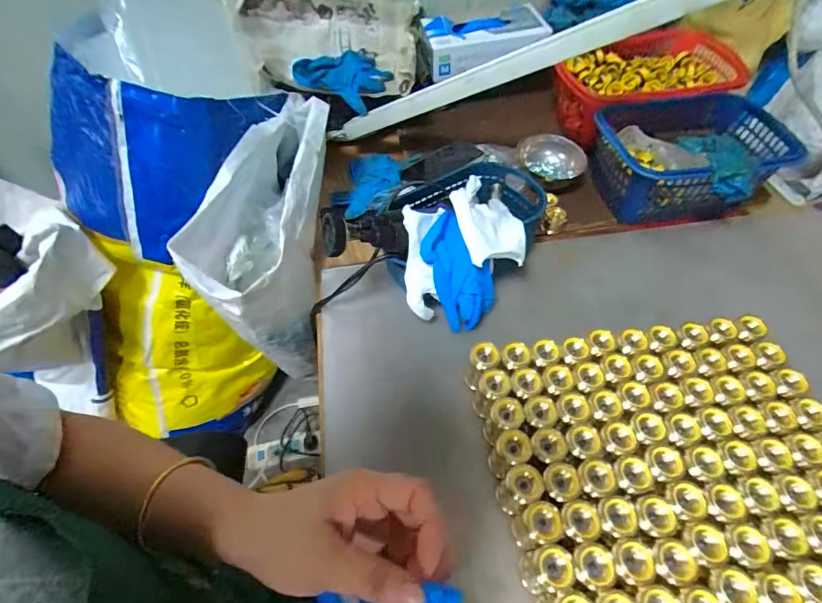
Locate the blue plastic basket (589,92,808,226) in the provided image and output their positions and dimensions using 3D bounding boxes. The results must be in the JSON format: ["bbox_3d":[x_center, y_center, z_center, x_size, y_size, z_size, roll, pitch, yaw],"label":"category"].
[{"bbox_3d":[0.406,-0.208,0.612,0.237,0.105,0.198,-5,55,-3],"label":"blue plastic basket"}]

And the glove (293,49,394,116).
[{"bbox_3d":[-0.119,-0.432,0.778,0.141,0.067,0.146,19,57,13],"label":"glove"}]

